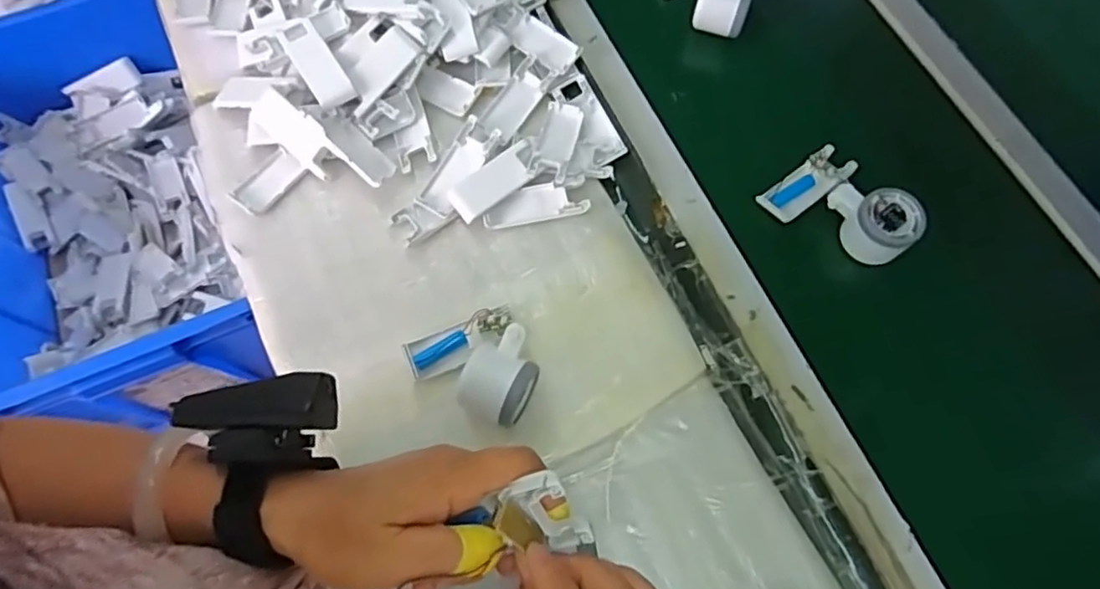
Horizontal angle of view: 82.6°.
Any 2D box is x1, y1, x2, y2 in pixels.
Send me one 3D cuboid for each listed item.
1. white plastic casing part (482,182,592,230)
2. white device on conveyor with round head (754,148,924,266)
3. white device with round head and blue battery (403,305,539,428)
[{"bbox_3d":[-0.015,-0.090,0.622,0.102,0.008,0.041,-10,70,-3],"label":"white plastic casing part"},{"bbox_3d":[0.285,-0.083,0.604,0.095,0.050,0.127,-37,73,-12],"label":"white device on conveyor with round head"},{"bbox_3d":[-0.065,0.065,0.535,0.099,0.055,0.108,0,69,0],"label":"white device with round head and blue battery"}]

